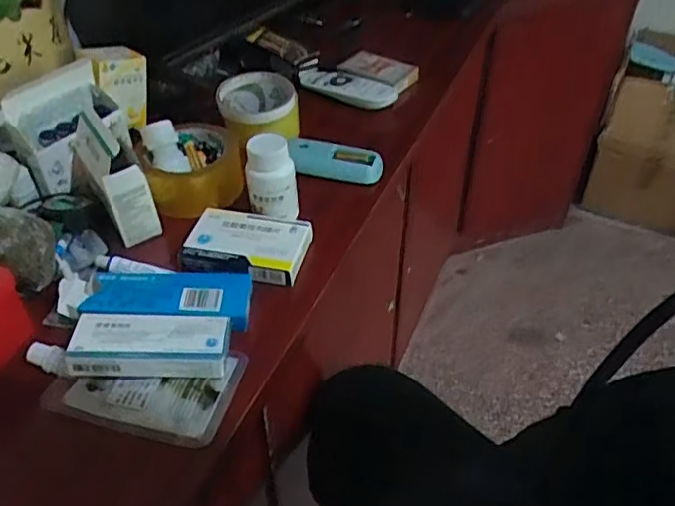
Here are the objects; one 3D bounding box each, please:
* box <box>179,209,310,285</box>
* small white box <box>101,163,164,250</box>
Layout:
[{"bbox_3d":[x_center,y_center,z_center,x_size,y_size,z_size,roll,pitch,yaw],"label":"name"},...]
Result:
[{"bbox_3d":[-0.079,-0.008,0.536,0.102,0.018,0.070,8,44,8],"label":"box"},{"bbox_3d":[-0.176,-0.042,0.530,0.038,0.075,0.010,-26,49,-25],"label":"small white box"}]

